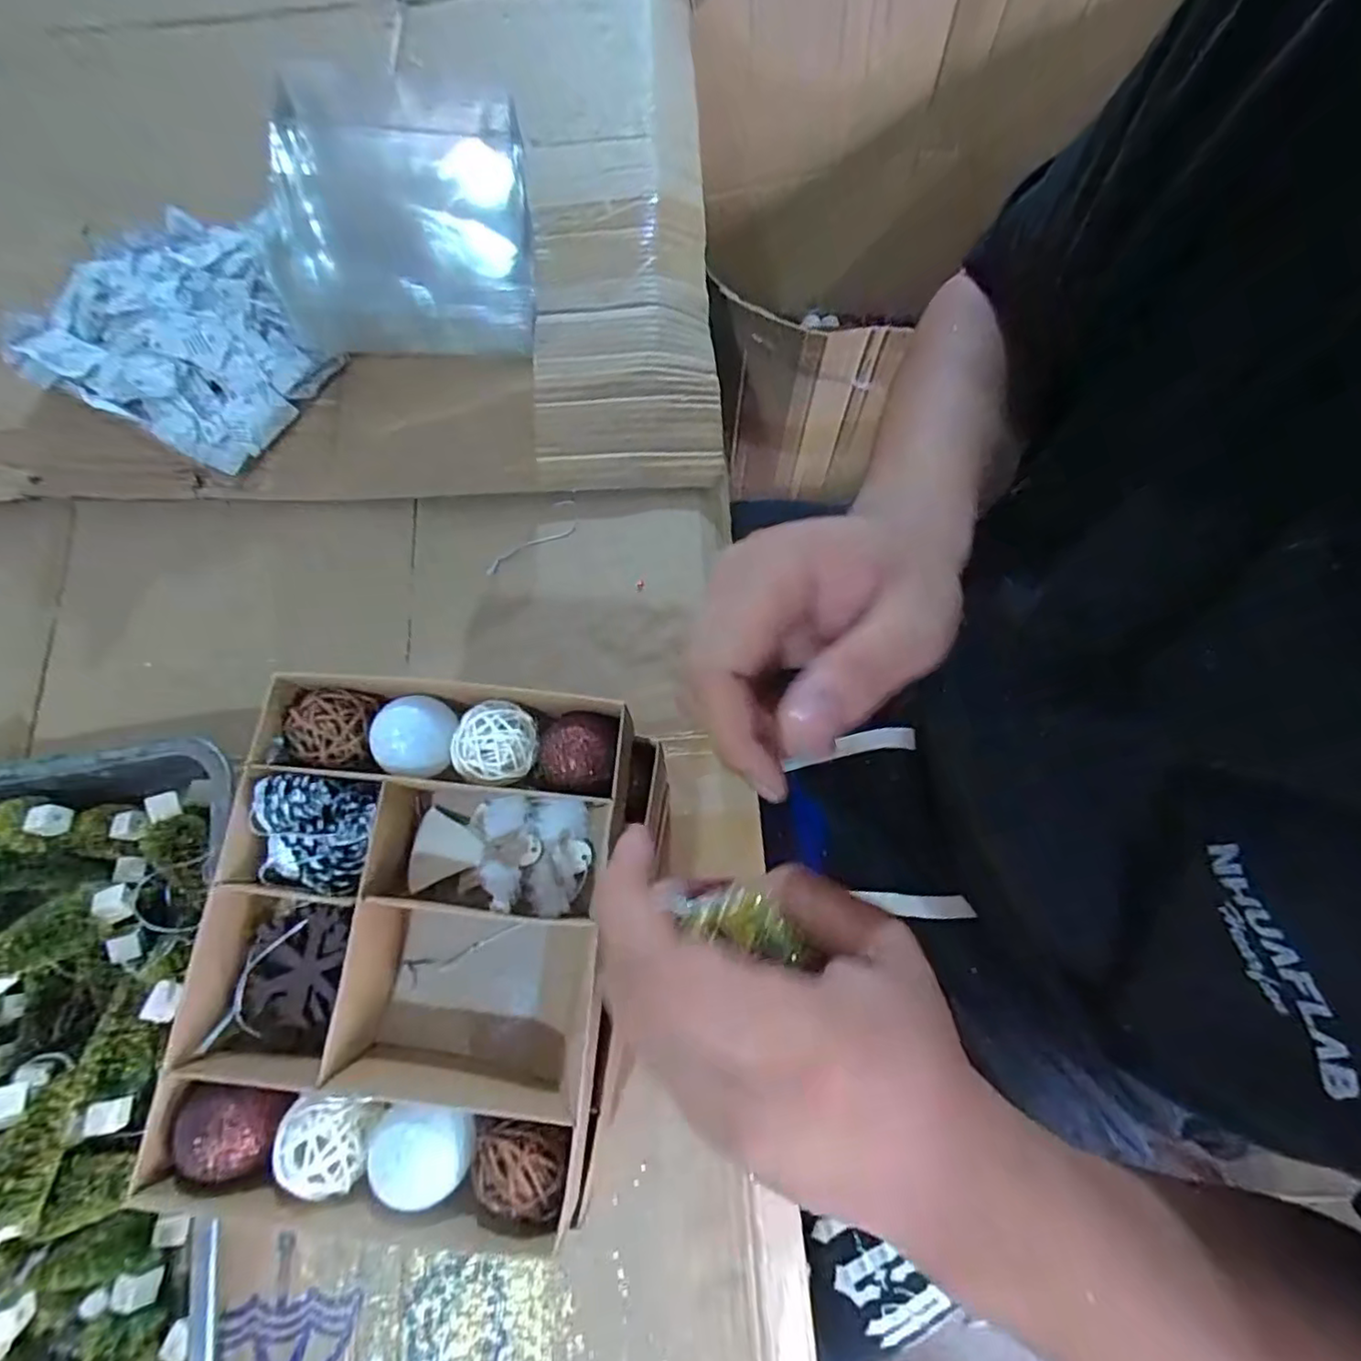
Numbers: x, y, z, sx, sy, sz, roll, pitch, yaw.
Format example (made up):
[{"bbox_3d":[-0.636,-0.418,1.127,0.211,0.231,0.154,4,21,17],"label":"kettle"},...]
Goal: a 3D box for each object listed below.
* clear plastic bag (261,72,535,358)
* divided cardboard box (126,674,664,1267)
[{"bbox_3d":[-0.217,-0.359,0.510,0.184,0.085,0.228,-7,72,-3],"label":"clear plastic bag"},{"bbox_3d":[-0.111,0.106,0.279,0.178,0.043,0.205,5,72,4],"label":"divided cardboard box"}]

